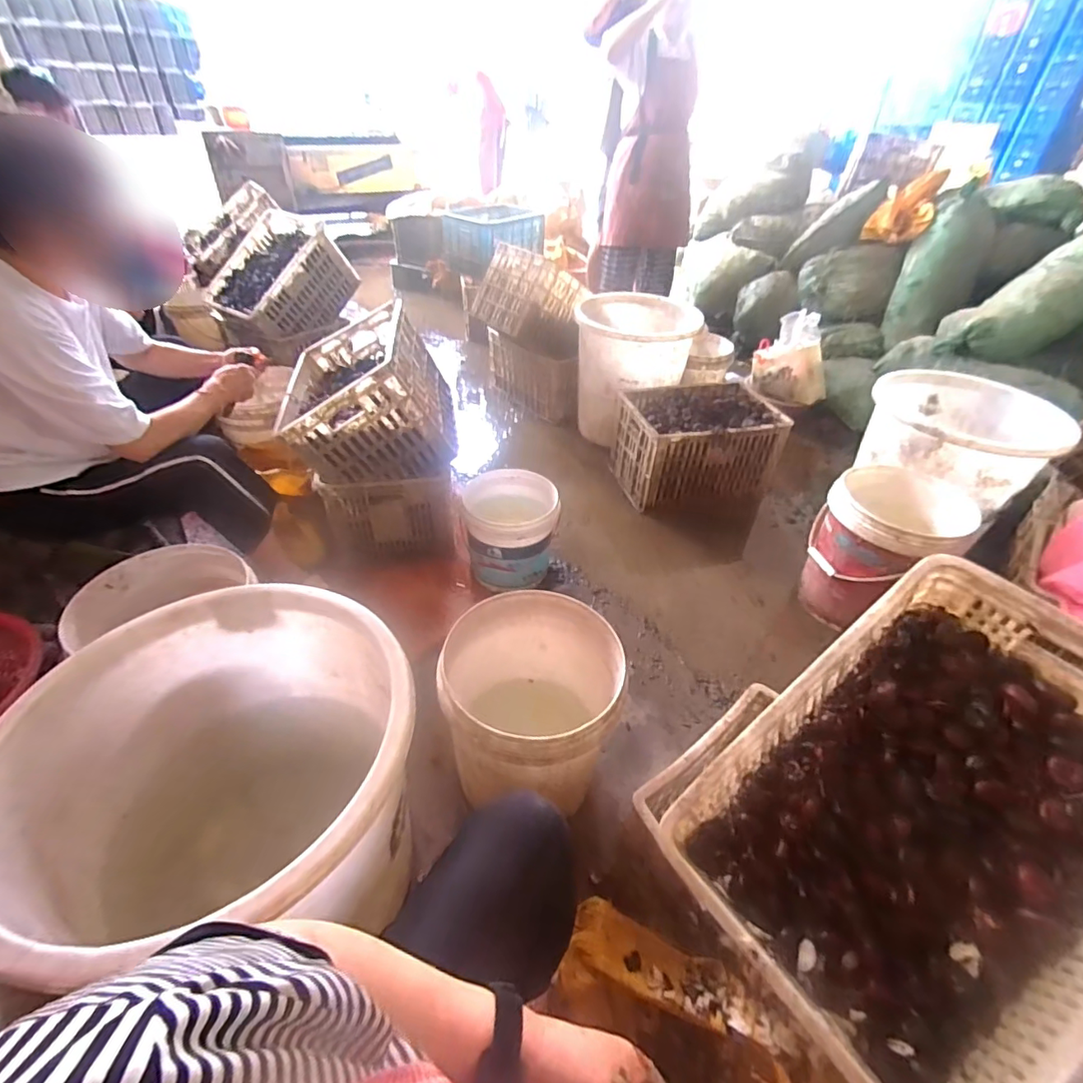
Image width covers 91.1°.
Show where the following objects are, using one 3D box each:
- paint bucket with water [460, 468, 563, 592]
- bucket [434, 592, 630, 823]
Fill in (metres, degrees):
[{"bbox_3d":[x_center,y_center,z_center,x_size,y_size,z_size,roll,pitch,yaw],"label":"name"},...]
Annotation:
[{"bbox_3d":[-0.079,-0.018,1.545,0.258,0.284,0.271,2,40,-2],"label":"paint bucket with water"},{"bbox_3d":[-0.027,0.337,1.014,0.300,0.382,0.326,2,40,-2],"label":"bucket"}]

